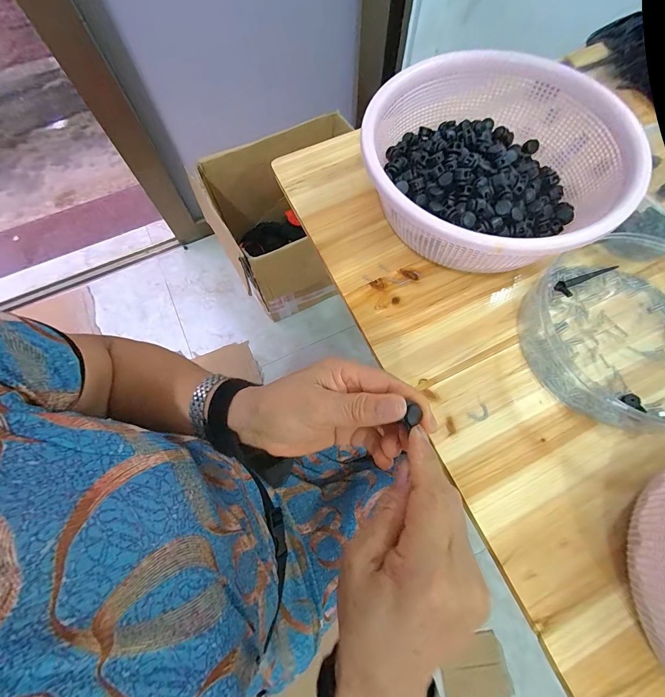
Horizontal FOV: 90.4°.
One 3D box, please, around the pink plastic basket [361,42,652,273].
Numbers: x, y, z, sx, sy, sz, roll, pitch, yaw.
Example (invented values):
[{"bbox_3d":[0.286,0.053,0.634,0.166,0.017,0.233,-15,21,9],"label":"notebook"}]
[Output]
[{"bbox_3d":[0.166,-0.199,0.381,0.228,0.109,0.282,-27,71,-8],"label":"pink plastic basket"}]

